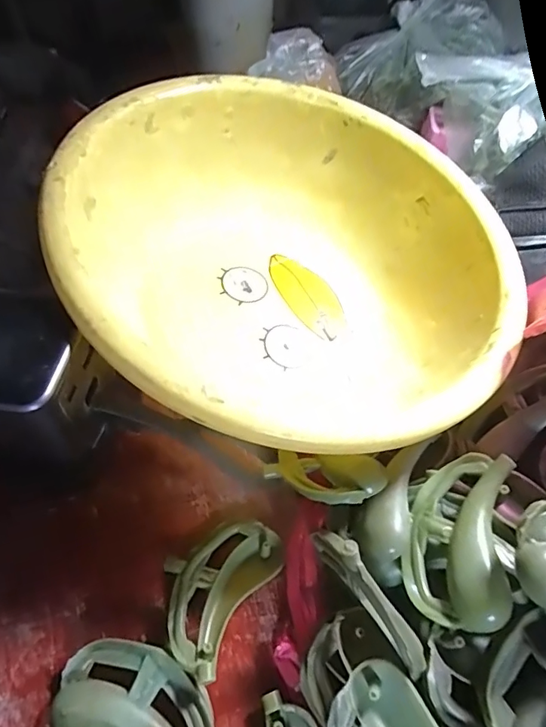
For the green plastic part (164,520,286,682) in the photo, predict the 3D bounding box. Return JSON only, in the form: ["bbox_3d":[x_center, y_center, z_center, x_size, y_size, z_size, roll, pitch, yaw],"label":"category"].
[{"bbox_3d":[-0.026,0.096,0.207,0.042,0.015,0.065,27,57,18],"label":"green plastic part"}]

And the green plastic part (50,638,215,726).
[{"bbox_3d":[-0.053,0.133,0.185,0.064,0.012,0.035,12,53,7],"label":"green plastic part"}]

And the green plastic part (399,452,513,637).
[{"bbox_3d":[0.073,0.065,0.180,0.035,0.016,0.065,20,55,13],"label":"green plastic part"}]

